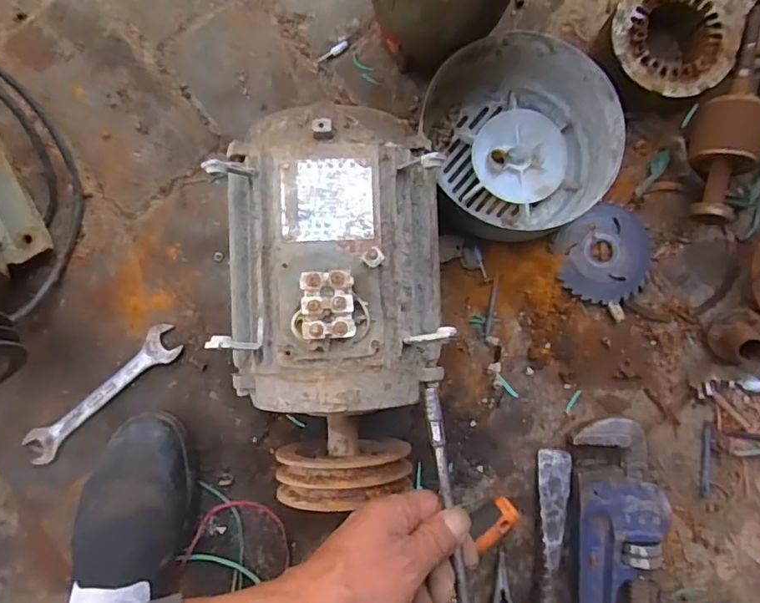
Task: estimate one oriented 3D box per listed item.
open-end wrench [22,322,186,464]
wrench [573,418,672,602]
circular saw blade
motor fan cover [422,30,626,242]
[{"bbox_3d":[-0.268,0.090,0.523,0.176,0.012,0.036,-41,86,-2],"label":"open-end wrench"},{"bbox_3d":[0.216,0.280,0.491,0.077,0.034,0.336,1,86,1],"label":"wrench"},{"bbox_3d":[0.220,-0.045,0.527,0.098,0.008,0.087,-29,82,-5],"label":"circular saw blade"},{"bbox_3d":[0.133,-0.148,0.504,0.149,0.073,0.170,-14,86,0],"label":"motor fan cover"}]

